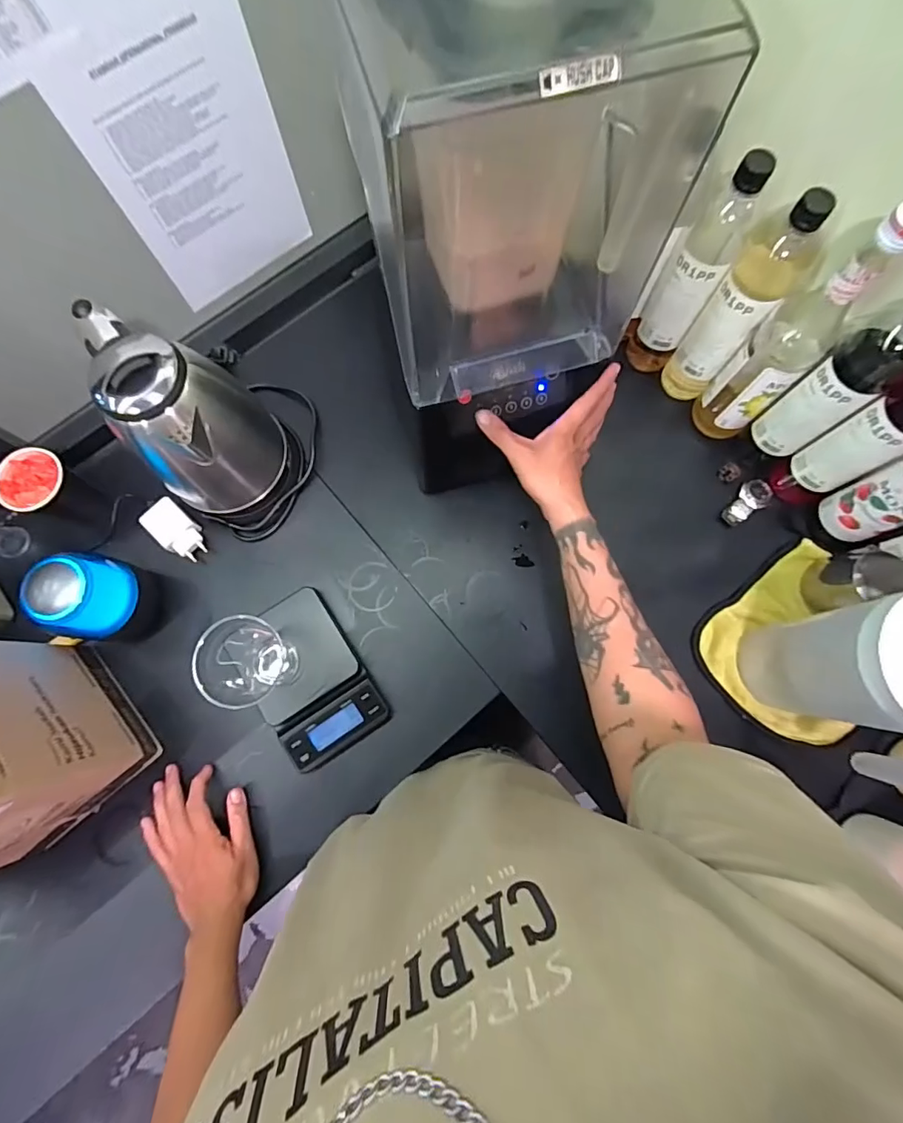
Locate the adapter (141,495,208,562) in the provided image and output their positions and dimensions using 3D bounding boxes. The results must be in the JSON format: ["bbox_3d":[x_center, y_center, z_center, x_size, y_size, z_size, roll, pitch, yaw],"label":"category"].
[{"bbox_3d":[-0.364,-0.041,0.654,0.086,0.020,0.050,42,81,9],"label":"adapter"}]

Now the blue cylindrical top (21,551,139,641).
[{"bbox_3d":[-0.410,0.037,0.548,0.072,0.068,0.089,18,78,4],"label":"blue cylindrical top"}]

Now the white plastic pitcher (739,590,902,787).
[{"bbox_3d":[0.413,0.129,0.498,0.122,0.235,0.159,-16,78,-3],"label":"white plastic pitcher"}]

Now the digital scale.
[{"bbox_3d":[-0.177,0.143,0.608,0.124,0.036,0.193,-32,79,-6],"label":"digital scale"}]

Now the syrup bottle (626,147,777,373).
[{"bbox_3d":[0.283,-0.342,0.595,0.068,0.287,0.070,24,79,5],"label":"syrup bottle"}]

